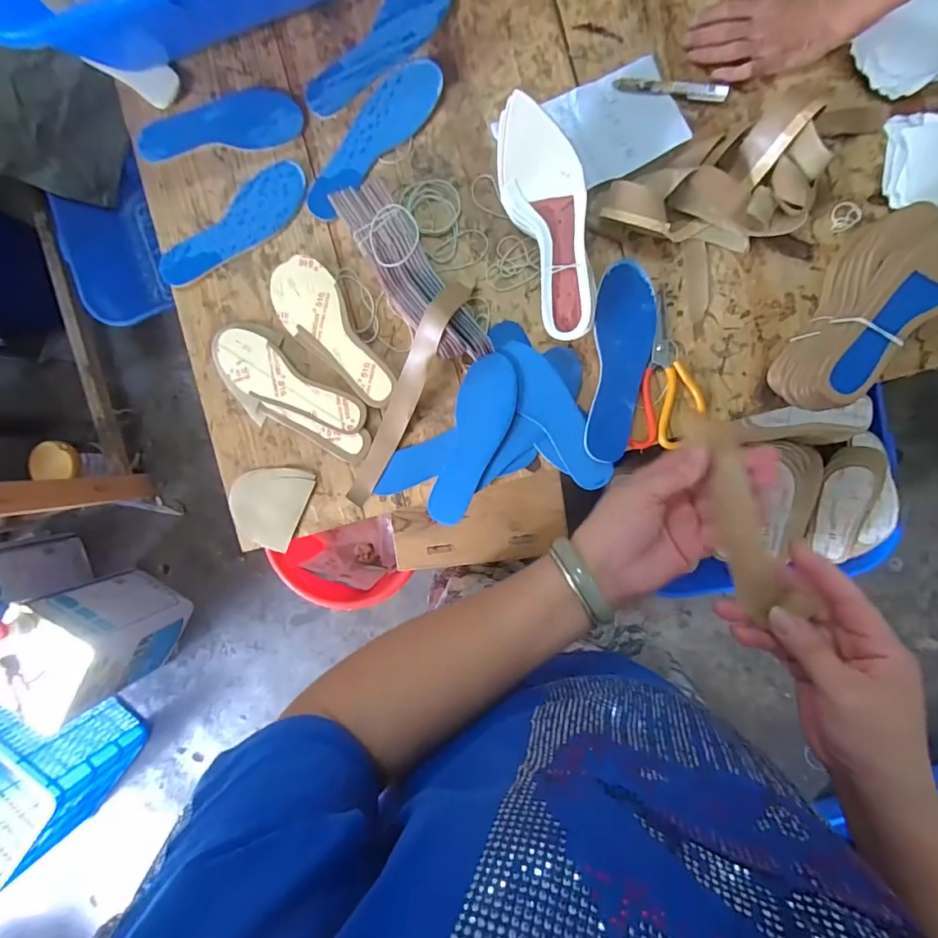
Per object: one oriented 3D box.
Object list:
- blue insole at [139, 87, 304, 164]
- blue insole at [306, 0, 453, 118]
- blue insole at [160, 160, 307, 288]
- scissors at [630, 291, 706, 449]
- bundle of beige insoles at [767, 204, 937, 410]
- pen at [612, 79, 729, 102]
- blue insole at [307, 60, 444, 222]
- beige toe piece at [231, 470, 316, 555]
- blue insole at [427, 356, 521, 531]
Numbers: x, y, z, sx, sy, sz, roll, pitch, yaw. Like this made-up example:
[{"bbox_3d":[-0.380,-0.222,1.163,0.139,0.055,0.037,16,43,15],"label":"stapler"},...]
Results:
[{"bbox_3d":[-0.344,-0.470,0.659,0.235,0.008,0.080,-4,91,8],"label":"blue insole"},{"bbox_3d":[-0.116,-0.553,0.627,0.231,0.005,0.073,-42,86,7],"label":"blue insole"},{"bbox_3d":[-0.326,-0.334,0.659,0.233,0.009,0.080,-31,87,7],"label":"blue insole"},{"bbox_3d":[0.254,-0.112,0.591,0.078,0.015,0.182,11,93,7],"label":"scissors"},{"bbox_3d":[0.429,-0.164,0.520,0.107,0.110,0.233,38,96,5],"label":"bundle of beige insoles"},{"bbox_3d":[0.241,-0.456,0.579,0.130,0.014,0.016,13,93,7],"label":"pen"},{"bbox_3d":[-0.131,-0.432,0.631,0.080,0.013,0.231,42,96,5],"label":"blue insole"},{"bbox_3d":[-0.280,0.051,0.672,0.110,0.008,0.116,17,94,7],"label":"beige toe piece"},{"bbox_3d":[0.008,-0.034,0.624,0.072,0.019,0.220,16,94,7],"label":"blue insole"}]

